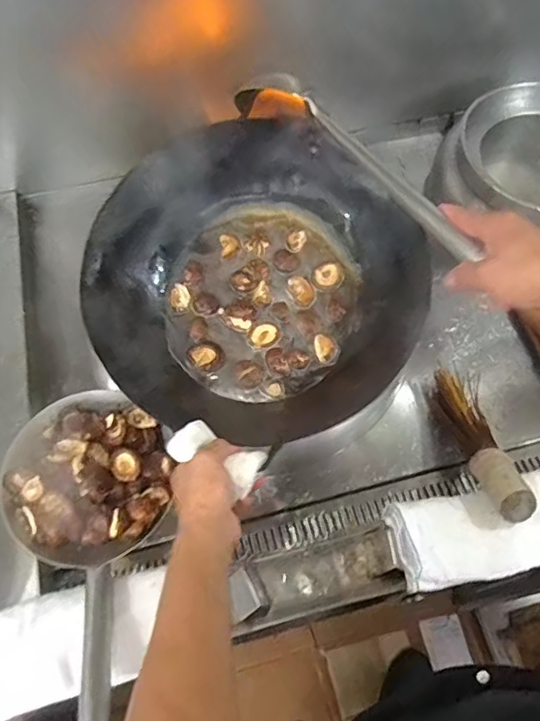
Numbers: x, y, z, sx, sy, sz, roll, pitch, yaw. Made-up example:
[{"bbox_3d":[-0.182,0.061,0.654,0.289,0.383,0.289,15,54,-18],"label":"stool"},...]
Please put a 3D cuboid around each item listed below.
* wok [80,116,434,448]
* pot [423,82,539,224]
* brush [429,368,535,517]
[{"bbox_3d":[-0.015,-0.117,0.735,0.446,0.140,0.446,0,77,1],"label":"wok"},{"bbox_3d":[0.506,-0.353,1.013,0.319,0.172,0.312,0,60,0],"label":"pot"},{"bbox_3d":[0.311,0.116,0.782,0.075,0.060,0.265,-6,38,-3],"label":"brush"}]

